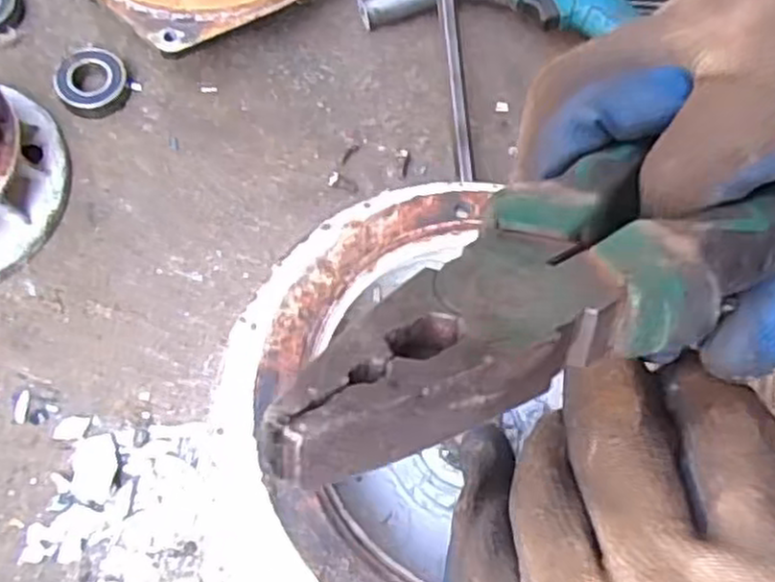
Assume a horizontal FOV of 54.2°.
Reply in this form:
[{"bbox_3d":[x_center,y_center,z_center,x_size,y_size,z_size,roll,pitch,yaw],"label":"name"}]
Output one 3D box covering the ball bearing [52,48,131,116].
[{"bbox_3d":[-0.220,-0.157,0.558,0.051,0.018,0.056,2,69,-6],"label":"ball bearing"}]

